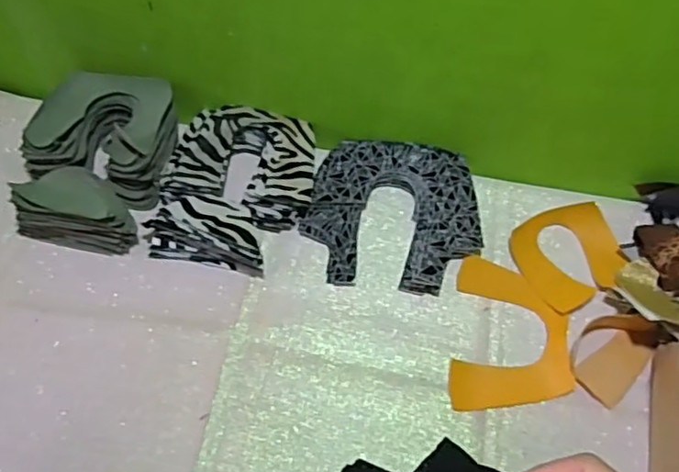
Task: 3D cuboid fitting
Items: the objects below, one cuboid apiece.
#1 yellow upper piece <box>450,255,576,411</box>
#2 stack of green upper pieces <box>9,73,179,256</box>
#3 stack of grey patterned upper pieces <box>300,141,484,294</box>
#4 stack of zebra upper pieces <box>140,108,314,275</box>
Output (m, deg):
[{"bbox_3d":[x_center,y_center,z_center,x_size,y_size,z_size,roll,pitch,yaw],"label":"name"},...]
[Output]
[{"bbox_3d":[0.175,0.098,0.651,0.116,0.013,0.165,6,57,1],"label":"yellow upper piece"},{"bbox_3d":[-0.276,-0.092,0.725,0.158,0.066,0.210,8,57,3],"label":"stack of green upper pieces"},{"bbox_3d":[0.061,-0.027,0.717,0.190,0.031,0.184,7,57,2],"label":"stack of grey patterned upper pieces"},{"bbox_3d":[-0.115,-0.061,0.719,0.161,0.052,0.200,11,57,5],"label":"stack of zebra upper pieces"}]

